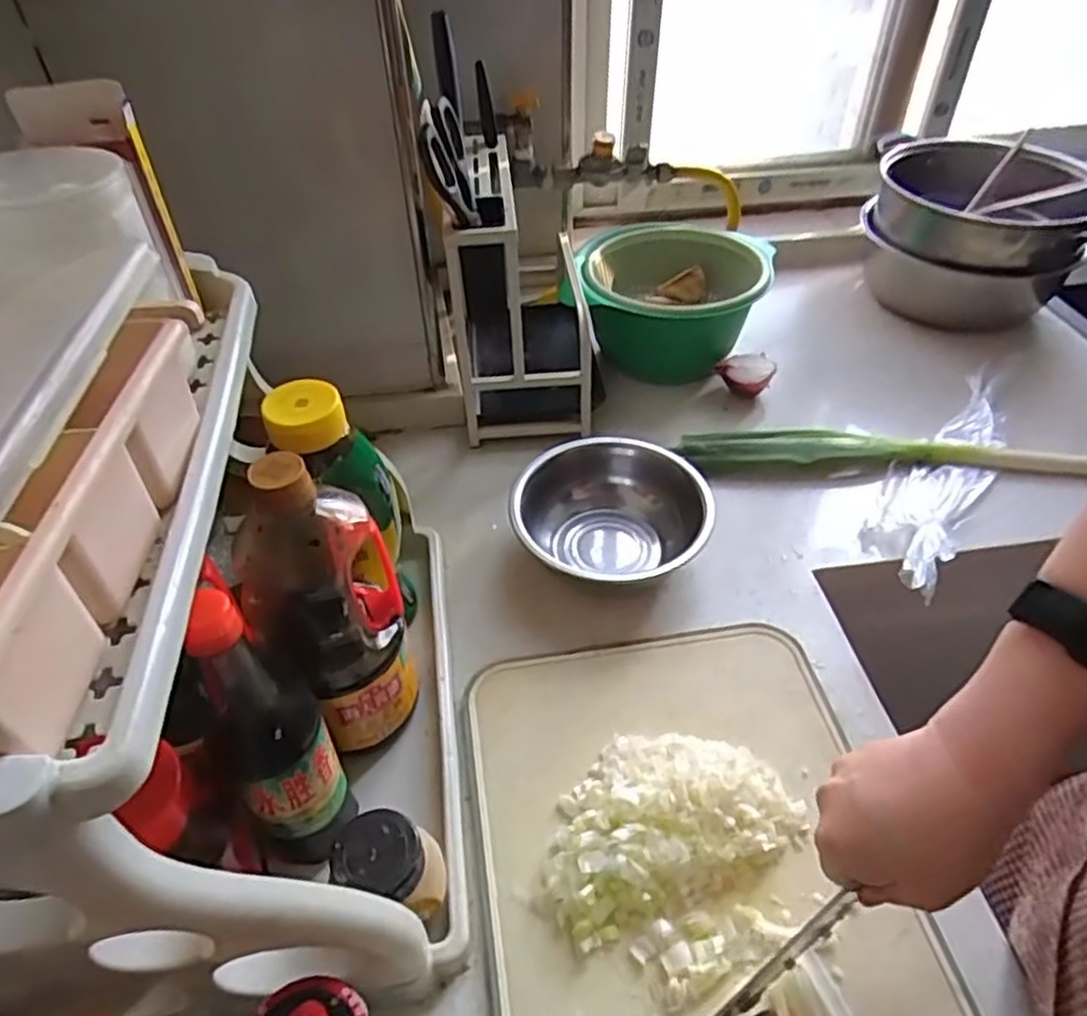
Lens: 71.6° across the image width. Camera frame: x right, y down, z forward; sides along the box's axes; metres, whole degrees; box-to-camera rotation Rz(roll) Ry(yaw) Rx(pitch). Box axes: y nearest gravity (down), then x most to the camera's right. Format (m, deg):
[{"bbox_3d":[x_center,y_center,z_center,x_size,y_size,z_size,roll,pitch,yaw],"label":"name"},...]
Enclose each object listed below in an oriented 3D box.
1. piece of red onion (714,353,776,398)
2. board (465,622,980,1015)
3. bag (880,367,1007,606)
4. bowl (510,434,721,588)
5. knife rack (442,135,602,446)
[{"bbox_3d":[0.242,-0.153,0.902,0.066,0.046,0.047,-13,46,-12],"label":"piece of red onion"},{"bbox_3d":[0.106,0.259,0.499,0.282,0.009,0.410,-8,45,-7],"label":"board"},{"bbox_3d":[0.414,-0.040,0.782,0.085,0.036,0.375,28,51,26],"label":"bag"},{"bbox_3d":[0.069,0.007,0.717,0.170,0.069,0.148,12,46,13],"label":"bowl"},{"bbox_3d":[-0.023,-0.234,0.845,0.132,0.249,0.230,-3,45,-2],"label":"knife rack"}]

